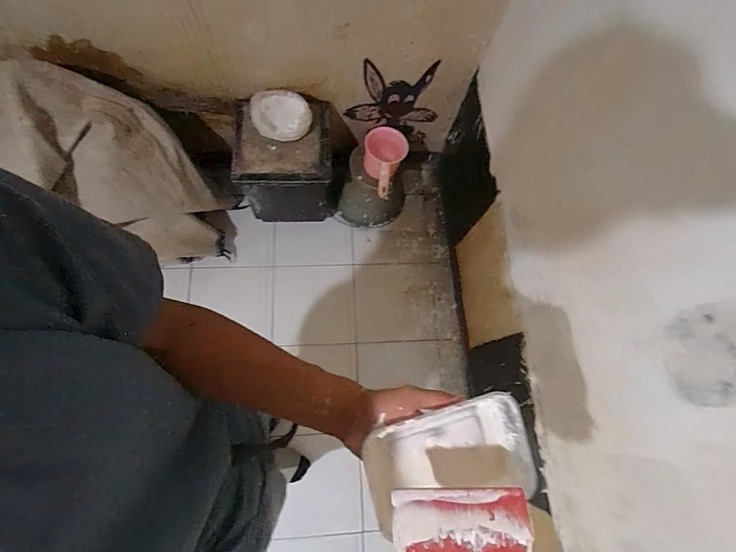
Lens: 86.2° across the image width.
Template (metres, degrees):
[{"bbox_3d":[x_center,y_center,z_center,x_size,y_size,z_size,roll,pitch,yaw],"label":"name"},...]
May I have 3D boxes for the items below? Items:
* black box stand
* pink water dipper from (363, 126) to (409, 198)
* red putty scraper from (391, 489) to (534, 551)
[{"bbox_3d":[-0.251,-0.370,1.372,0.353,0.424,0.275,-2,73,-7],"label":"black box stand"},{"bbox_3d":[0.042,-0.369,1.294,0.142,0.108,0.237,17,72,-1],"label":"pink water dipper"},{"bbox_3d":[0.086,0.247,0.346,0.123,0.008,0.105,1,56,-3],"label":"red putty scraper"}]

